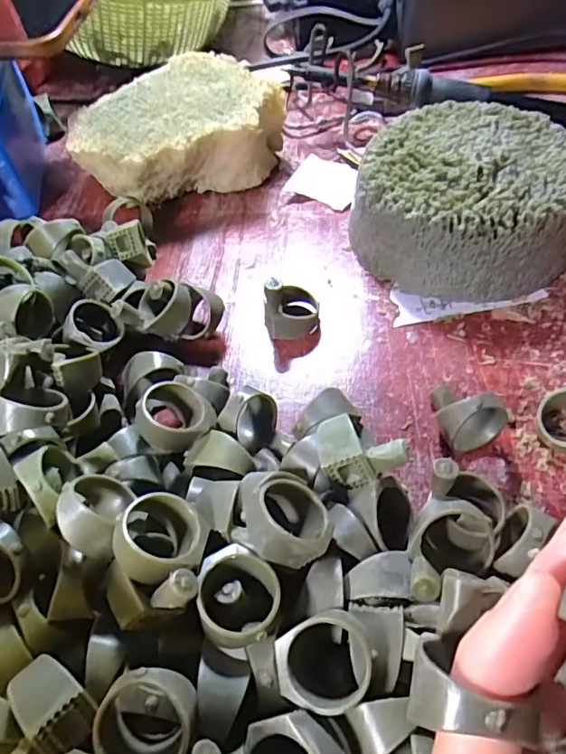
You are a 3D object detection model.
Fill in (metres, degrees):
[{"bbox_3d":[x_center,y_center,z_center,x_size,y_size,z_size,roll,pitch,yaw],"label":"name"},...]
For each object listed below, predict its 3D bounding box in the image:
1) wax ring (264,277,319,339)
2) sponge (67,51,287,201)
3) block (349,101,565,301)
[{"bbox_3d":[0.004,-0.035,0.243,0.023,0.031,0.023,-2,55,4],"label":"wax ring"},{"bbox_3d":[-0.063,-0.149,0.321,0.120,0.044,0.104,-17,56,-7],"label":"sponge"},{"bbox_3d":[0.089,-0.086,0.258,0.100,0.046,0.093,-2,55,4],"label":"block"}]

